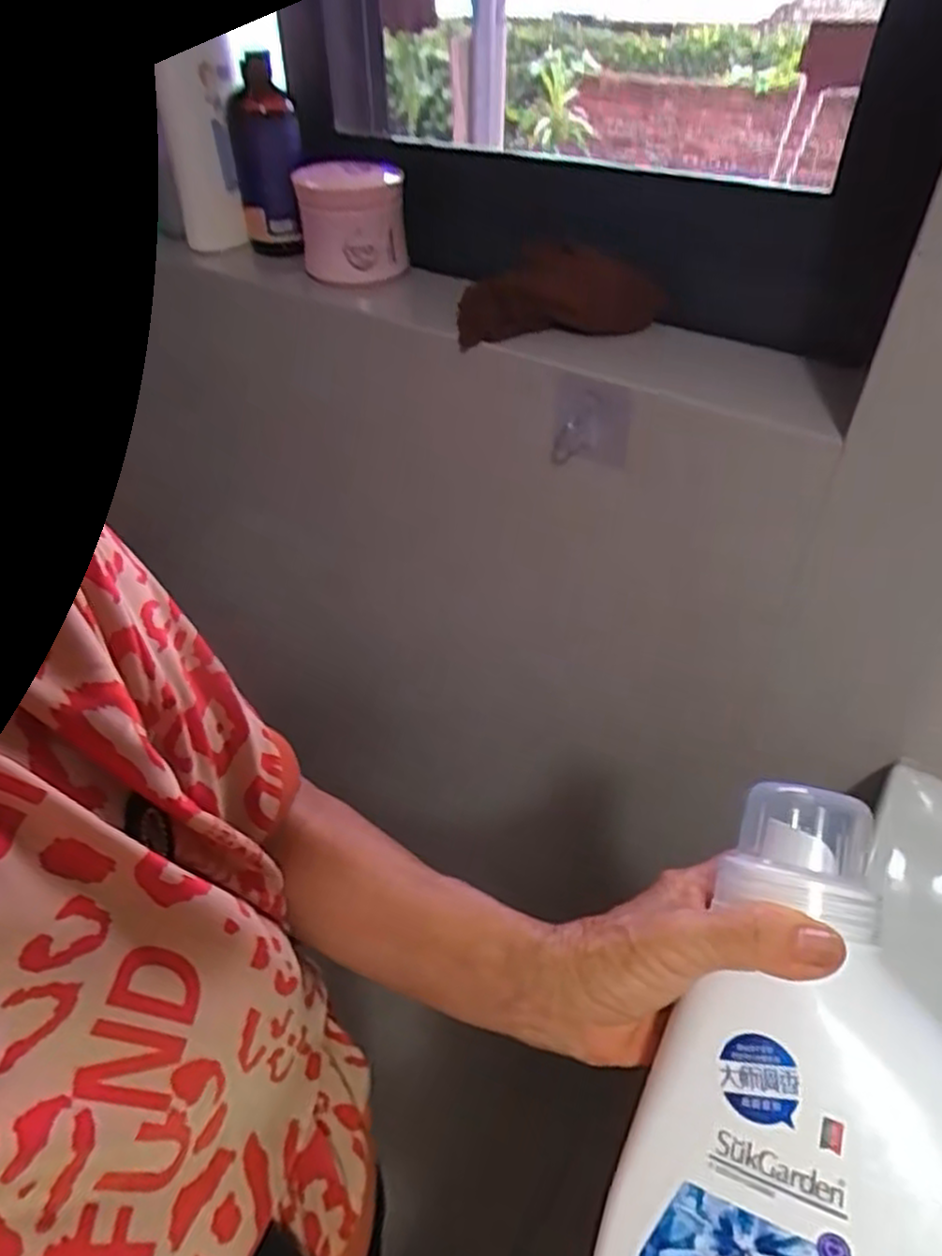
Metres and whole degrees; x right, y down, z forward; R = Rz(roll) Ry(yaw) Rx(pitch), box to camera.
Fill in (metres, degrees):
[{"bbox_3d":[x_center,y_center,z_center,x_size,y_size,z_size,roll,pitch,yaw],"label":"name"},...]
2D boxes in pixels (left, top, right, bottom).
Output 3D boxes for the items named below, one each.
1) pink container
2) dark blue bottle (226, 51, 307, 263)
[{"bbox_3d":[-0.112,-0.381,0.702,0.098,0.094,0.078,-5,42,-5],"label":"pink container"},{"bbox_3d":[-0.199,-0.454,0.727,0.066,0.157,0.062,-9,43,-9],"label":"dark blue bottle"}]

